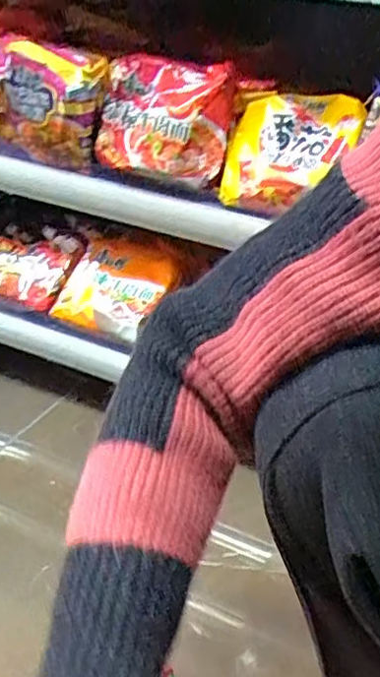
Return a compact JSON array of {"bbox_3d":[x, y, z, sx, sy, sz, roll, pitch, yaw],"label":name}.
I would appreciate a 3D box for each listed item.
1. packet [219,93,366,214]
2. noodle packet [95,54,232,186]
[{"bbox_3d":[0.103,-0.195,0.634,0.128,0.108,0.066,8,29,2],"label":"packet"},{"bbox_3d":[-0.028,-0.244,0.670,0.139,0.124,0.040,17,13,17],"label":"noodle packet"}]

